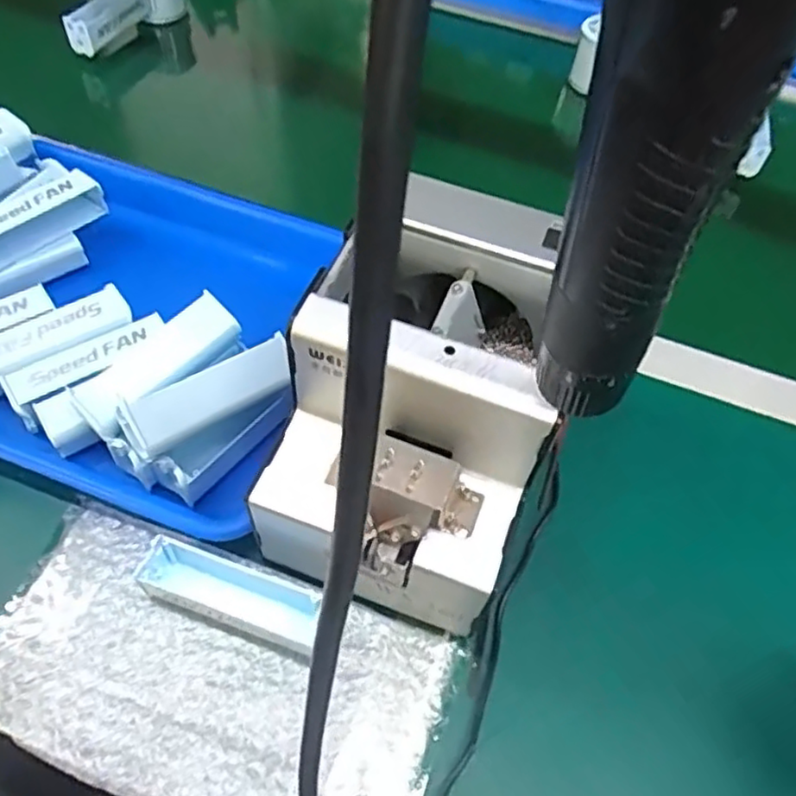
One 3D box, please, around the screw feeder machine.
[{"bbox_3d":[0.012,0.013,0.357,0.121,0.150,0.161,18,54,8],"label":"screw feeder machine"}]

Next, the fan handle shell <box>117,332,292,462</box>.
[{"bbox_3d":[-0.106,-0.003,0.382,0.095,0.025,0.031,-26,61,-21],"label":"fan handle shell"}]

